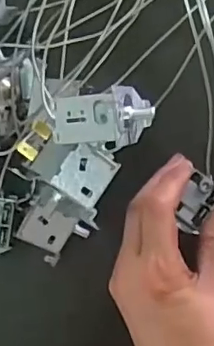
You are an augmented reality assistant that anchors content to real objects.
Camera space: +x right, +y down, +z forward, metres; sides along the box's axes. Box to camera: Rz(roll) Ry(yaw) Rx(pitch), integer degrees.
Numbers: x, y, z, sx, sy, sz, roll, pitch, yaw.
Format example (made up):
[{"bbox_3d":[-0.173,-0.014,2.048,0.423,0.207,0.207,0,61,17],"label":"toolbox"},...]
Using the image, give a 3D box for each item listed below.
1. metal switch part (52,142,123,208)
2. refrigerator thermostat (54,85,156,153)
[{"bbox_3d":[-0.011,0.001,0.314,0.027,0.011,0.030,37,95,-3],"label":"metal switch part"},{"bbox_3d":[-0.001,-0.027,0.282,0.047,0.027,0.029,-5,95,1],"label":"refrigerator thermostat"}]

